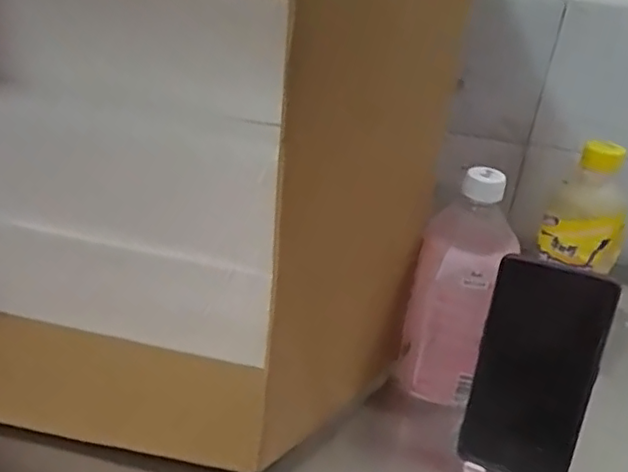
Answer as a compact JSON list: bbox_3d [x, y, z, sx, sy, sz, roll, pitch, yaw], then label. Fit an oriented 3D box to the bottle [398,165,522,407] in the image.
[{"bbox_3d":[0.117,0.044,0.482,0.068,0.194,0.063,13,31,14],"label":"bottle"}]

